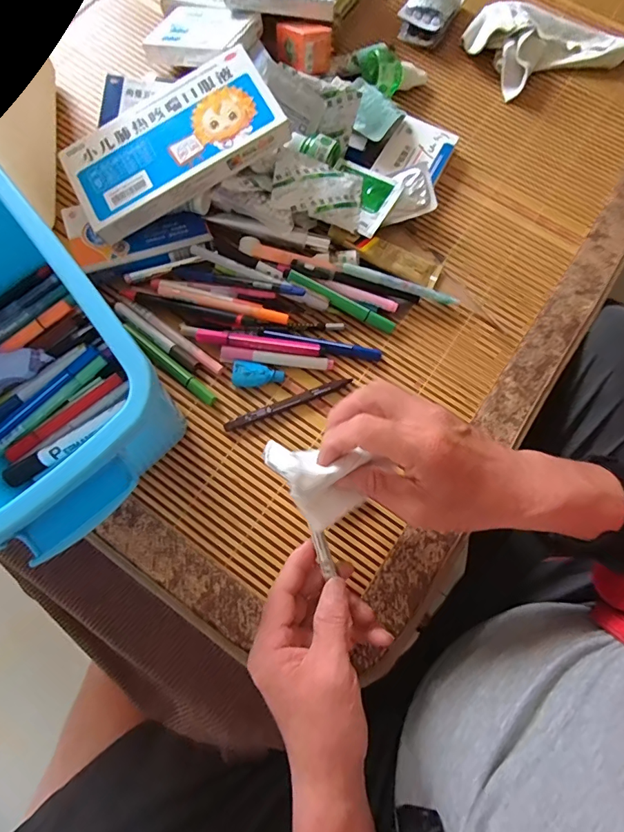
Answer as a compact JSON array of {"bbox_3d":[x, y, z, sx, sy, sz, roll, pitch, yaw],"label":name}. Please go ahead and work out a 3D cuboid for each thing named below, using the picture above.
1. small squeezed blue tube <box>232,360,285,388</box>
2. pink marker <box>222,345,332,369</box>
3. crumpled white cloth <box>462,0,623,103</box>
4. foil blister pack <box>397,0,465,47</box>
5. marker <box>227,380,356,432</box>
[{"bbox_3d":[-0.054,-0.042,0.445,0.050,0.012,0.025,2,74,-1],"label":"small squeezed blue tube"},{"bbox_3d":[-0.035,-0.059,0.447,0.112,0.013,0.012,3,74,0],"label":"pink marker"},{"bbox_3d":[0.306,-0.490,0.570,0.196,0.034,0.116,-21,76,-7],"label":"crumpled white cloth"},{"bbox_3d":[0.158,-0.538,0.576,0.066,0.034,0.114,22,75,5],"label":"foil blister pack"},{"bbox_3d":[-0.023,-0.013,0.440,0.131,0.009,0.012,-21,76,-7],"label":"marker"}]

